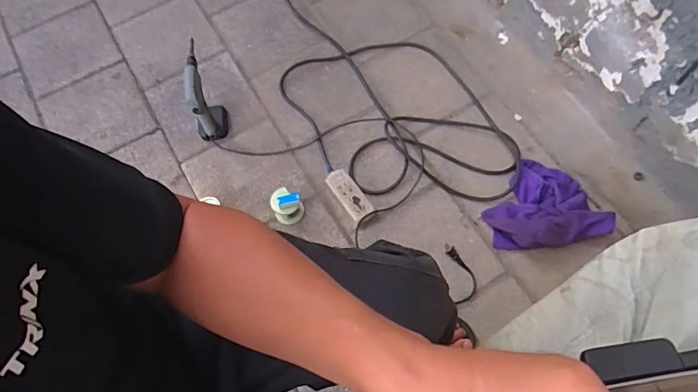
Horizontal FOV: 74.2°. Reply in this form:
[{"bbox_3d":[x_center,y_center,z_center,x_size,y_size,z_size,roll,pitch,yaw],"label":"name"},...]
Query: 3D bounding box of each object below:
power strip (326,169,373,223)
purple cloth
[{"bbox_3d":[0.000,-0.003,1.043,0.054,0.023,0.128,-33,69,-12],"label":"power strip"},{"bbox_3d":[0.411,0.014,0.995,0.243,0.053,0.208,-11,66,-3],"label":"purple cloth"}]

